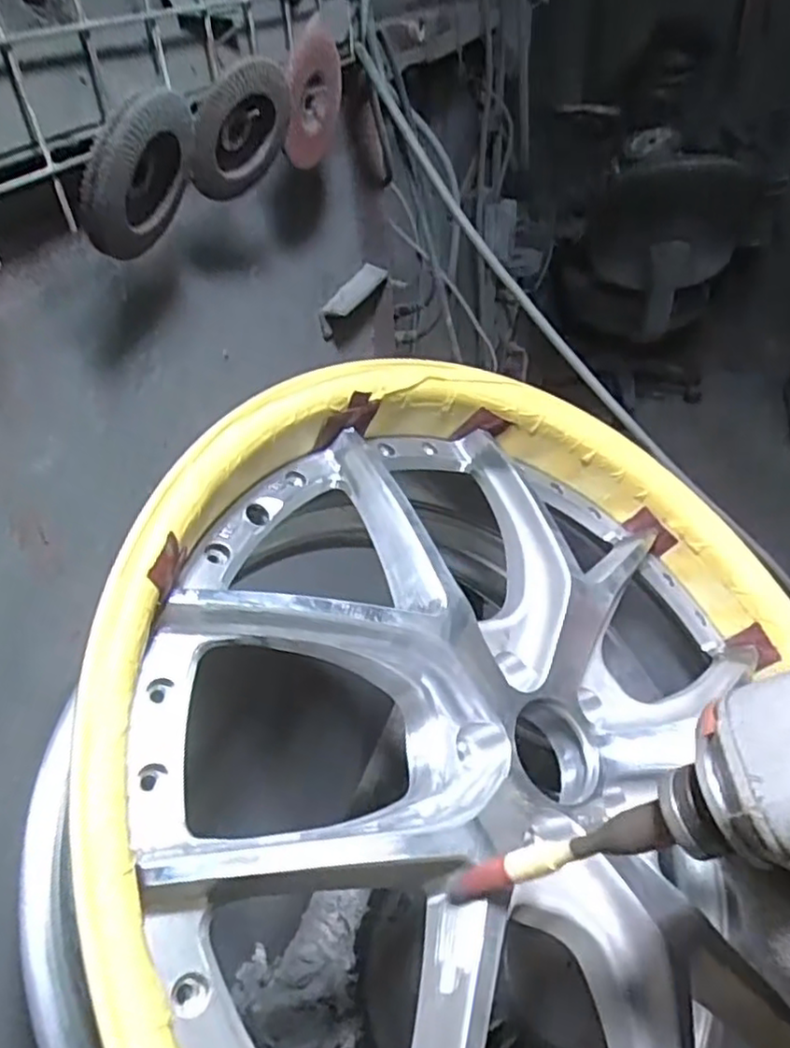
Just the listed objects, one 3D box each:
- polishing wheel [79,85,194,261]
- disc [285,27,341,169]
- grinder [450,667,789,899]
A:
[{"bbox_3d":[-0.149,-0.210,0.403,0.015,0.085,0.099,25,47,-1],"label":"polishing wheel"},{"bbox_3d":[-0.068,-0.344,0.555,0.017,0.078,0.096,19,90,18],"label":"disc"},{"bbox_3d":[0.098,0.110,0.241,0.059,0.203,0.061,33,37,-21],"label":"grinder"}]

